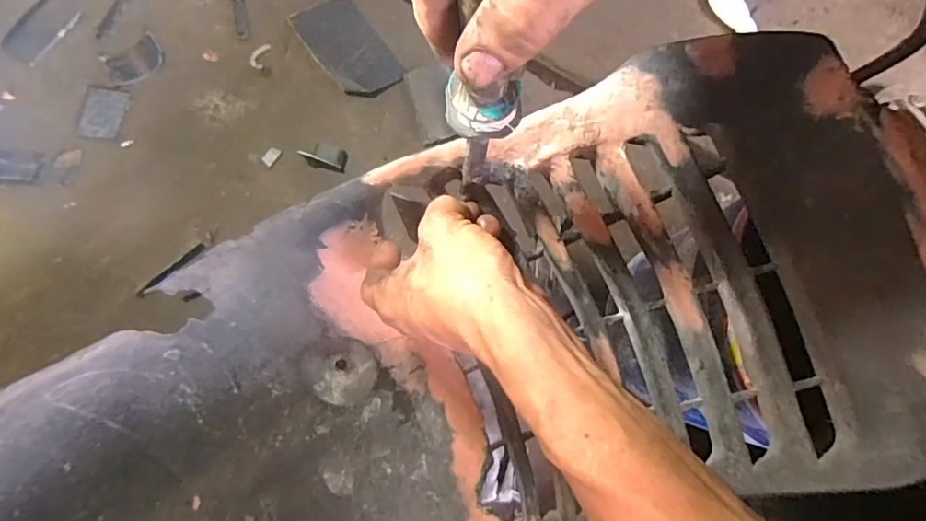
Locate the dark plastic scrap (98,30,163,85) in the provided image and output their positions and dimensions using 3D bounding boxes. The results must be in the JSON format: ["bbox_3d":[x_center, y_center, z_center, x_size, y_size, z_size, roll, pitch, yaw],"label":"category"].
[{"bbox_3d":[-0.332,-0.201,0.543,0.057,0.009,0.041,-33,80,-7],"label":"dark plastic scrap"}]

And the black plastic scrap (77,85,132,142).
[{"bbox_3d":[-0.355,-0.146,0.532,0.039,0.011,0.053,6,78,1],"label":"black plastic scrap"}]

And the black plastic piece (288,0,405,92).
[{"bbox_3d":[-0.117,-0.214,0.543,0.065,0.018,0.117,-33,80,-7],"label":"black plastic piece"}]

